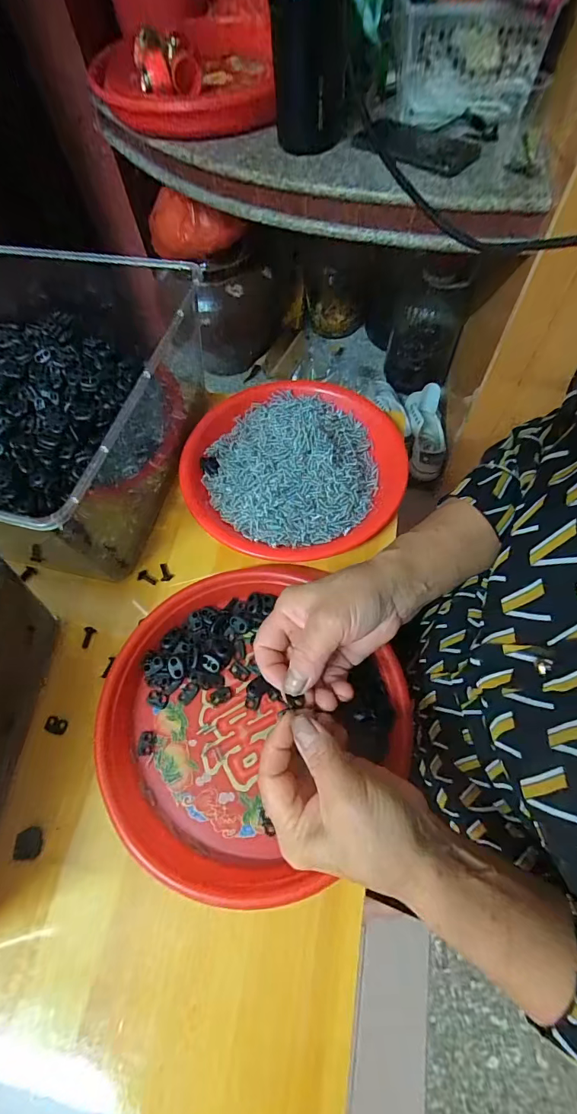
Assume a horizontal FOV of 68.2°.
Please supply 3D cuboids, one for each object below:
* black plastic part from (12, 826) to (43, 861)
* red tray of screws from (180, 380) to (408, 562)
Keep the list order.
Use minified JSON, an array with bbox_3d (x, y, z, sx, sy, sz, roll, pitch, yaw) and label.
[{"bbox_3d":[-0.194,0.213,0.318,0.019,0.004,0.019,-5,67,0],"label":"black plastic part"},{"bbox_3d":[0.005,-0.100,0.442,0.221,0.035,0.225,14,68,9],"label":"red tray of screws"}]

